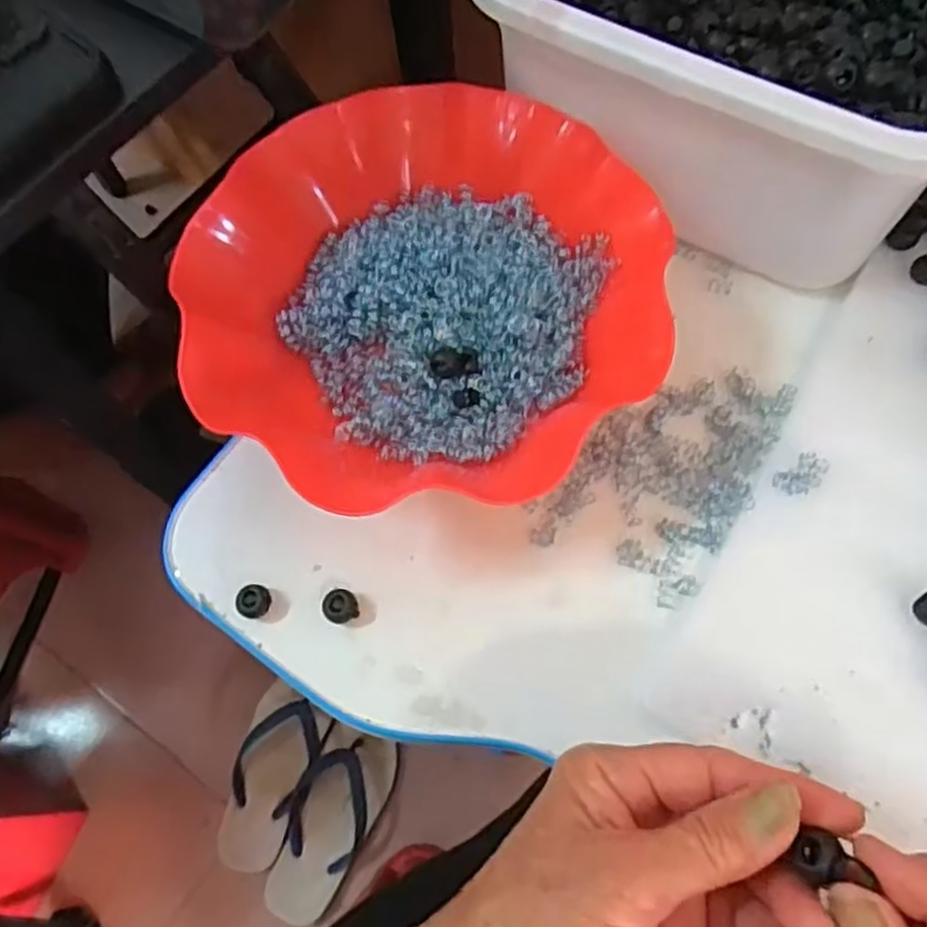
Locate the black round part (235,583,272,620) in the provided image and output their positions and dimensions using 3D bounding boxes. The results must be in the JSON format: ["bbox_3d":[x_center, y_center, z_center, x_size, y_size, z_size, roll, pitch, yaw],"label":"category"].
[{"bbox_3d":[-0.097,0.064,0.353,0.014,0.012,0.015,-1,67,3],"label":"black round part"}]

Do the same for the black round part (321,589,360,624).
[{"bbox_3d":[-0.057,0.066,0.350,0.015,0.013,0.014,-1,67,3],"label":"black round part"}]

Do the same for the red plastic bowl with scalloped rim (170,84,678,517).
[{"bbox_3d":[-0.021,-0.079,0.377,0.214,0.067,0.206,-1,67,3],"label":"red plastic bowl with scalloped rim"}]

